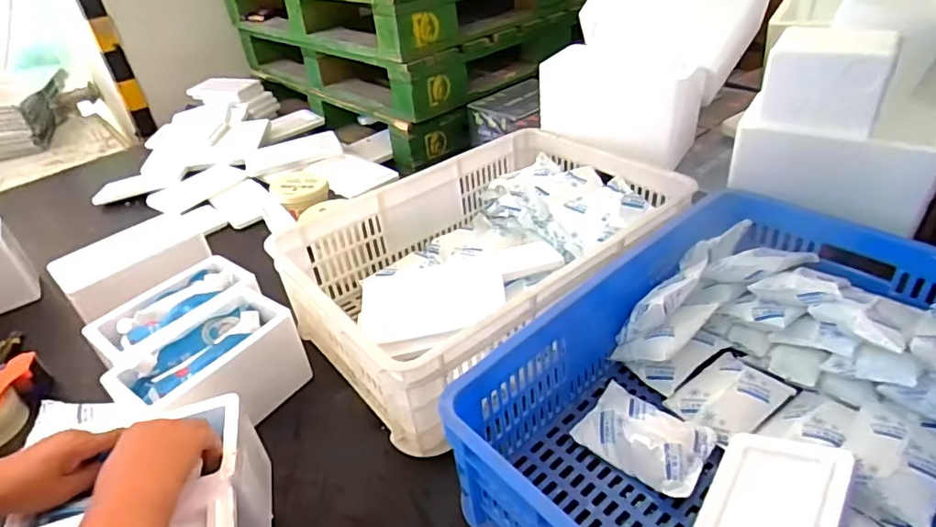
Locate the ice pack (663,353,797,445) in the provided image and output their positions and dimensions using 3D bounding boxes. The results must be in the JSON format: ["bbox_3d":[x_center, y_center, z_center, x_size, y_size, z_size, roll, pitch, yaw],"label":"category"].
[{"bbox_3d":[0.340,0.166,0.697,0.140,0.034,0.098,-26,39,-26],"label":"ice pack"}]

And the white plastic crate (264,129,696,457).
[{"bbox_3d":[0.038,-0.014,0.890,0.585,0.162,0.405,-29,41,-28],"label":"white plastic crate"}]

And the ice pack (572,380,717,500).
[{"bbox_3d":[0.216,0.209,0.664,0.151,0.053,0.102,22,44,34],"label":"ice pack"}]

